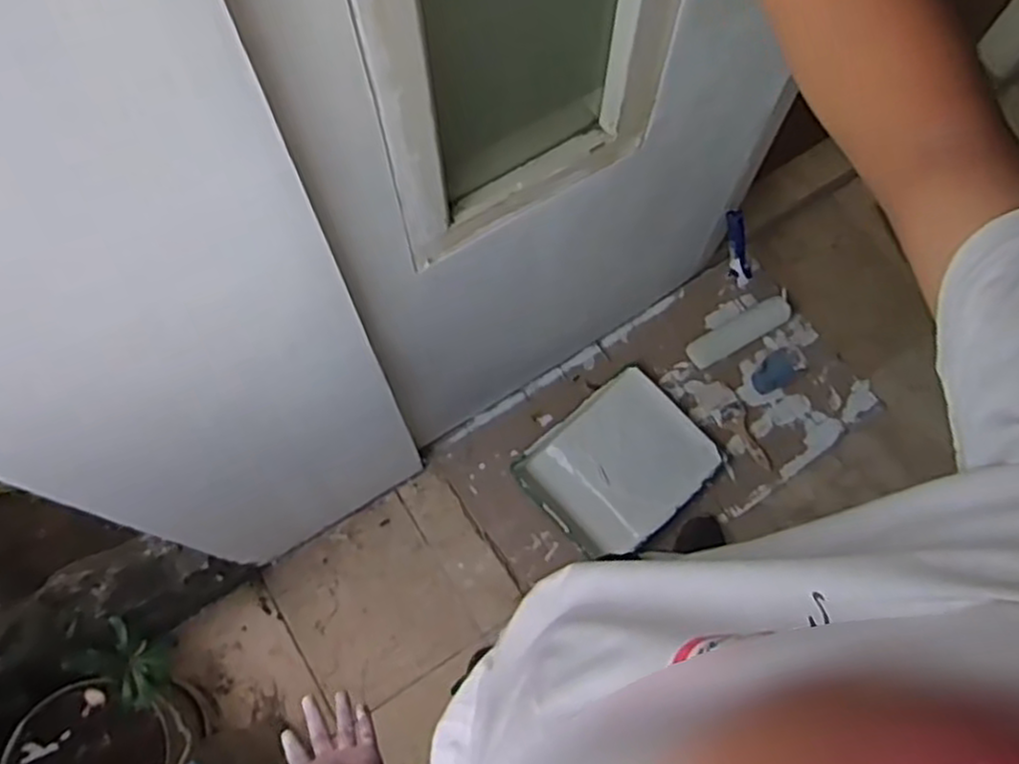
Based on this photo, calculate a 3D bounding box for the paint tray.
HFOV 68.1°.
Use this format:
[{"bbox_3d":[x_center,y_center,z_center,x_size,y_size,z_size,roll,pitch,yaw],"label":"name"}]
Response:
[{"bbox_3d":[0.219,0.168,1.519,0.345,0.051,0.284,-41,75,-14],"label":"paint tray"}]

